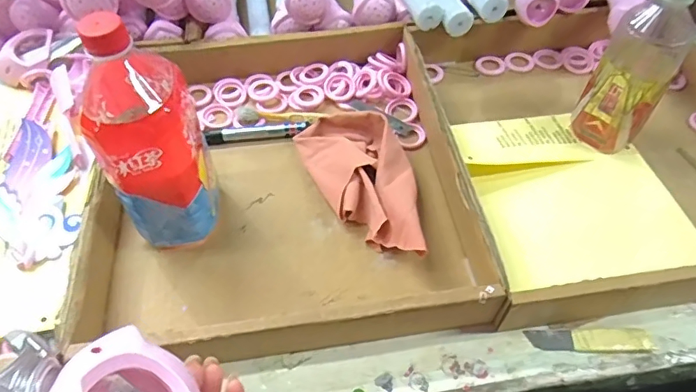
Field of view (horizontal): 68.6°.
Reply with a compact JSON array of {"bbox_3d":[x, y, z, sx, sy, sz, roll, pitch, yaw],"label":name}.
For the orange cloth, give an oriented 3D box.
[{"bbox_3d":[0.021,-0.016,0.515,0.090,0.038,0.197,-20,56,-14],"label":"orange cloth"}]

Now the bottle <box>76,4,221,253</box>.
[{"bbox_3d":[-0.161,-0.042,0.424,0.073,0.213,0.072,-10,54,-7],"label":"bottle"}]

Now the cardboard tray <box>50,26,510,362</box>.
[{"bbox_3d":[-0.069,-0.027,0.517,0.349,0.057,0.360,-7,54,-5],"label":"cardboard tray"}]

